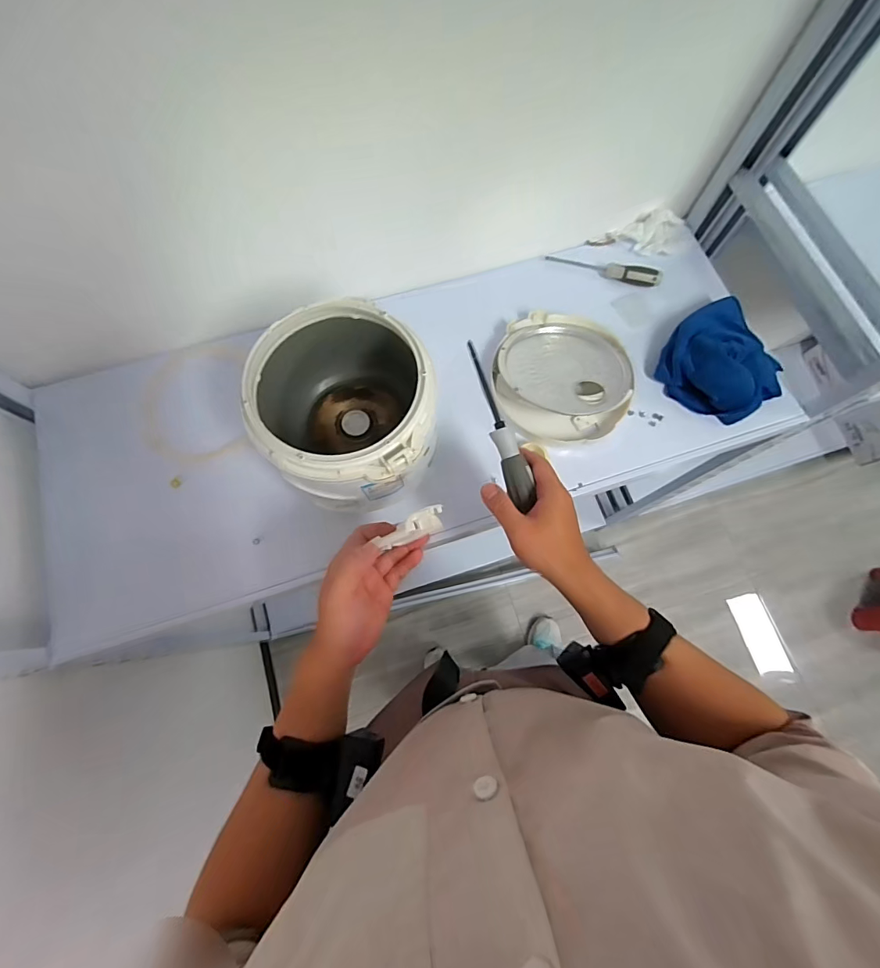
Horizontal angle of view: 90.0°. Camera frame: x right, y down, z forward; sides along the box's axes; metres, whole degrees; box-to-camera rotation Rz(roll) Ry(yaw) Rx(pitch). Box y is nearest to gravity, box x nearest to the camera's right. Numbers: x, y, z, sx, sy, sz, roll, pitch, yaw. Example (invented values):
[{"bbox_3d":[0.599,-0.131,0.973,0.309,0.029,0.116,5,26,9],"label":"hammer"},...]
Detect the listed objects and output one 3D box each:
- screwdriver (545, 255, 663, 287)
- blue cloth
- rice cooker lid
[{"bbox_3d":[0.272,-0.359,0.734,0.184,0.029,0.029,23,73,19],"label":"screwdriver"},{"bbox_3d":[0.424,-0.185,0.650,0.171,0.058,0.167,-41,78,-12],"label":"blue cloth"},{"bbox_3d":[0.178,-0.168,0.644,0.193,0.057,0.204,0,73,-1],"label":"rice cooker lid"}]

